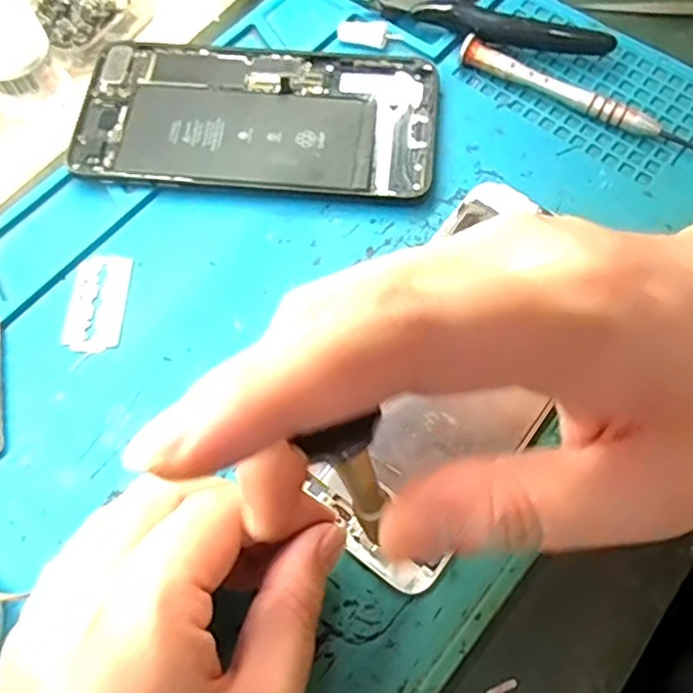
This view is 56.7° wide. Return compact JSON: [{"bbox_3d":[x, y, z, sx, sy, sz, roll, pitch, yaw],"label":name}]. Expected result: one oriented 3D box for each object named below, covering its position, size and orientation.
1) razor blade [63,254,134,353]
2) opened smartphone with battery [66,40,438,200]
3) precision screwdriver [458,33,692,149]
[{"bbox_3d":[-0.099,-0.018,0.256,0.022,0.004,0.042,1,68,1],"label":"razor blade"},{"bbox_3d":[-0.039,-0.101,0.284,0.154,0.007,0.075,5,69,3],"label":"opened smartphone with battery"},{"bbox_3d":[0.101,-0.109,0.281,0.111,0.011,0.010,31,72,12],"label":"precision screwdriver"}]

